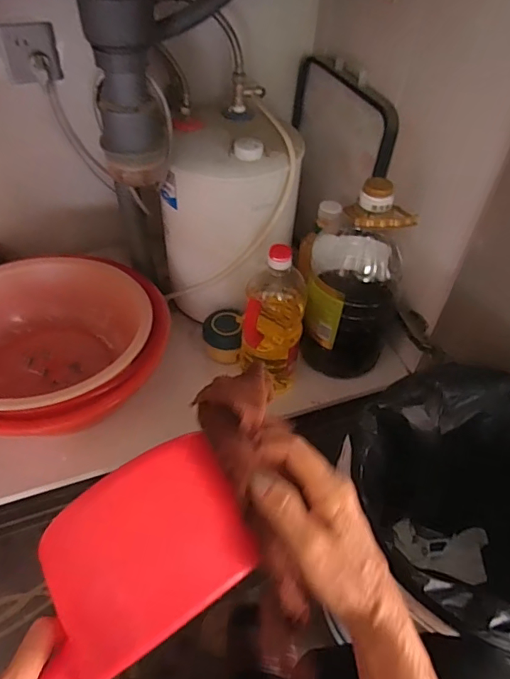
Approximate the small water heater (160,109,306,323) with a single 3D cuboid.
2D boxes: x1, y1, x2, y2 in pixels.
[{"bbox_3d":[-0.044,-0.224,0.891,0.222,0.301,0.203,3,48,-1],"label":"small water heater"}]

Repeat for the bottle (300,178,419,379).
[{"bbox_3d":[0.160,-0.087,0.802,0.141,0.342,0.115,15,49,10],"label":"bottle"}]

